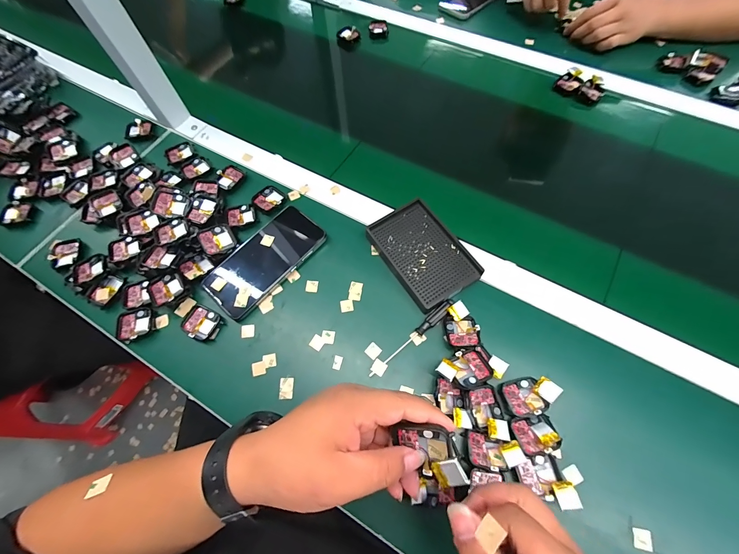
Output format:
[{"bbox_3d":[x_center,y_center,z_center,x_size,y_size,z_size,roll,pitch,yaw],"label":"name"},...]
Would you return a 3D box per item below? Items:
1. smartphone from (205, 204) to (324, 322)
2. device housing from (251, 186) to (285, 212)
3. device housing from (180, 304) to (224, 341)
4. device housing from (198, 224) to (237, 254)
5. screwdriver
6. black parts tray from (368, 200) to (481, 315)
[{"bbox_3d":[-0.140,-0.024,0.413,0.078,0.016,0.161,38,72,16],"label":"smartphone"},{"bbox_3d":[-0.147,-0.116,0.455,0.038,0.006,0.042,28,69,13],"label":"device housing"},{"bbox_3d":[-0.209,0.057,0.385,0.045,0.007,0.037,23,68,11],"label":"device housing"},{"bbox_3d":[-0.204,-0.052,0.417,0.043,0.007,0.037,-29,91,-36],"label":"device housing"},{"bbox_3d":[0.052,0.072,0.368,0.131,0.015,0.013,-41,71,-16],"label":"screwdriver"},{"bbox_3d":[0.069,-0.031,0.409,0.091,0.023,0.137,-31,69,-12],"label":"black parts tray"}]

